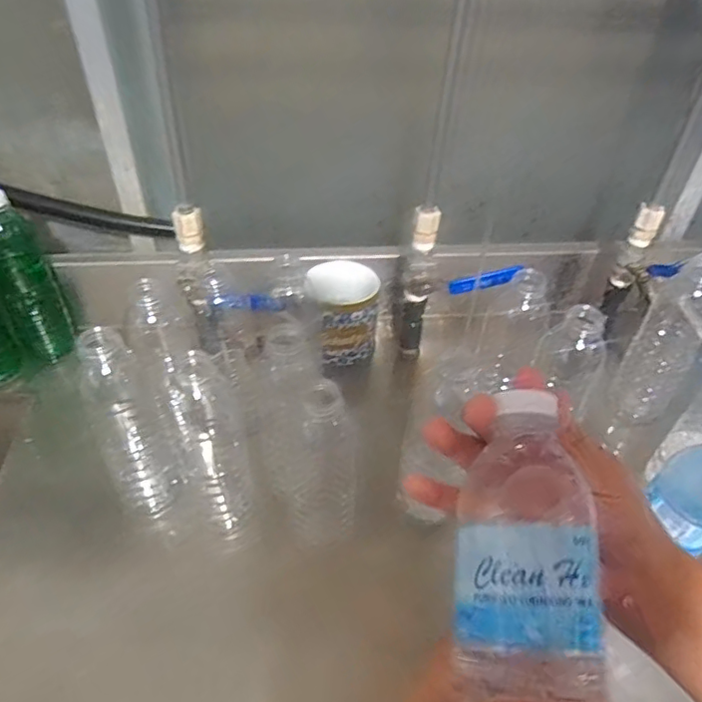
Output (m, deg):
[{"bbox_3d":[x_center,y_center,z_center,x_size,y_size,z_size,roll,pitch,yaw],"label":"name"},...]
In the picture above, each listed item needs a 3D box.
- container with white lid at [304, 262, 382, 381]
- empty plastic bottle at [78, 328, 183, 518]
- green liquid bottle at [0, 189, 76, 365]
[{"bbox_3d":[-0.008,-0.040,0.711,0.086,0.100,0.102,-2,43,-6],"label":"container with white lid"},{"bbox_3d":[-0.200,0.068,0.523,0.057,0.209,0.059,-24,49,-26],"label":"empty plastic bottle"},{"bbox_3d":[-0.376,-0.080,0.664,0.068,0.201,0.055,-11,45,-15],"label":"green liquid bottle"}]

